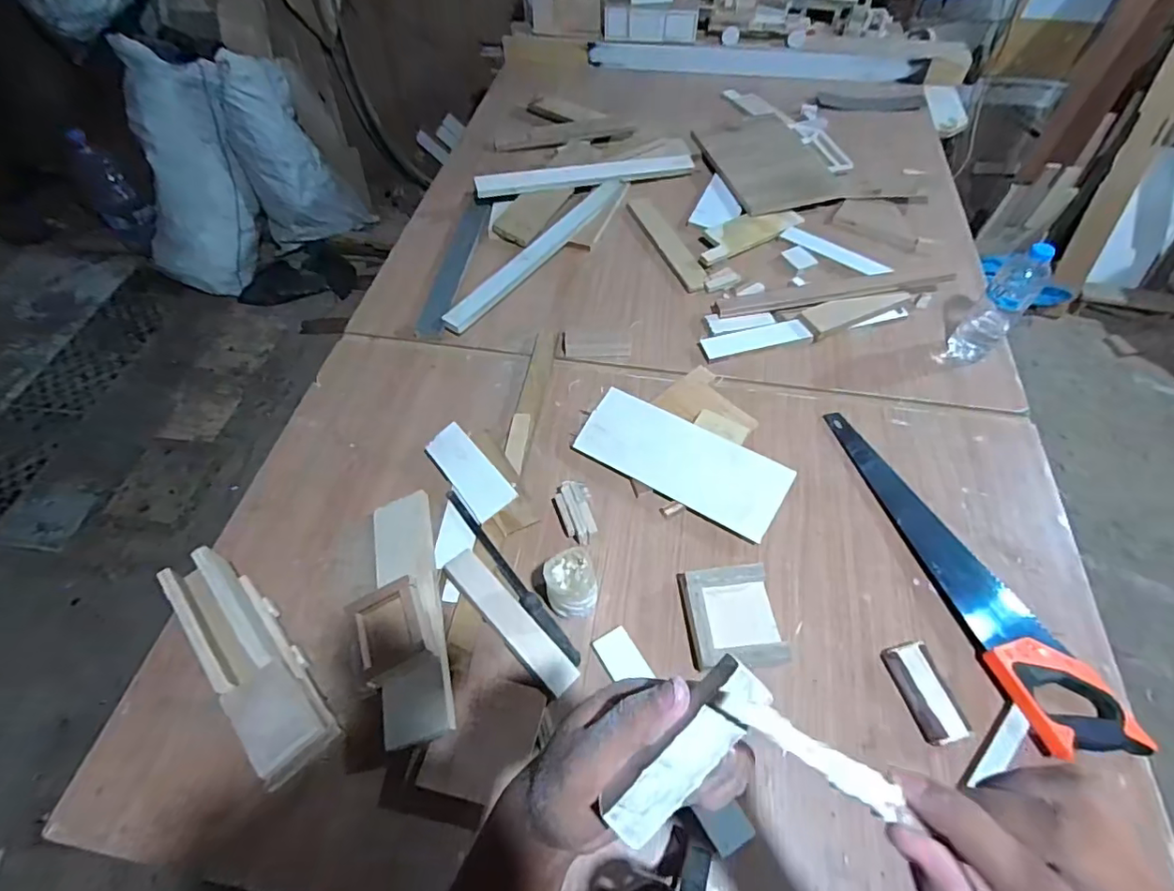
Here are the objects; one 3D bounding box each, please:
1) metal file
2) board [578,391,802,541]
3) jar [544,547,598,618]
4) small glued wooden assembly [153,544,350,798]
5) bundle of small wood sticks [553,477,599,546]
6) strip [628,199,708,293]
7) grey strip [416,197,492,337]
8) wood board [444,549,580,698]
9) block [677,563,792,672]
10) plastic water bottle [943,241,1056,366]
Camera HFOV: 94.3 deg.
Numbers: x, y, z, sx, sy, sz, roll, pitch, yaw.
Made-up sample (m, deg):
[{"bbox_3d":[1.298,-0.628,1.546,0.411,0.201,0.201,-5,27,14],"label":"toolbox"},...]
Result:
[{"bbox_3d":[-0.109,0.172,0.743,0.023,0.020,0.299,-35,63,-19],"label":"metal file"},{"bbox_3d":[0.140,0.022,0.808,0.301,0.008,0.114,27,81,16],"label":"board"},{"bbox_3d":[-0.019,0.177,0.689,0.065,0.082,0.064,-1,57,1],"label":"jar"},{"bbox_3d":[-0.406,0.251,0.655,0.080,0.071,0.293,-35,63,-20],"label":"small glued wooden assembly"},{"bbox_3d":[-0.013,0.093,0.776,0.048,0.030,0.091,-18,58,-10],"label":"bundle of small wood sticks"},{"bbox_3d":[0.164,-0.429,1.141,0.055,0.008,0.315,-18,58,-10],"label":"strip"},{"bbox_3d":[-0.269,-0.374,1.114,0.061,0.012,0.403,6,57,6],"label":"grey strip"},{"bbox_3d":[-0.099,0.220,0.701,0.044,0.013,0.222,-39,64,-22],"label":"wood board"},{"bbox_3d":[0.188,0.218,0.699,0.117,0.041,0.122,-5,57,-2],"label":"block"},{"bbox_3d":[0.667,-0.222,0.885,0.069,0.202,0.073,38,65,23],"label":"plastic water bottle"}]

